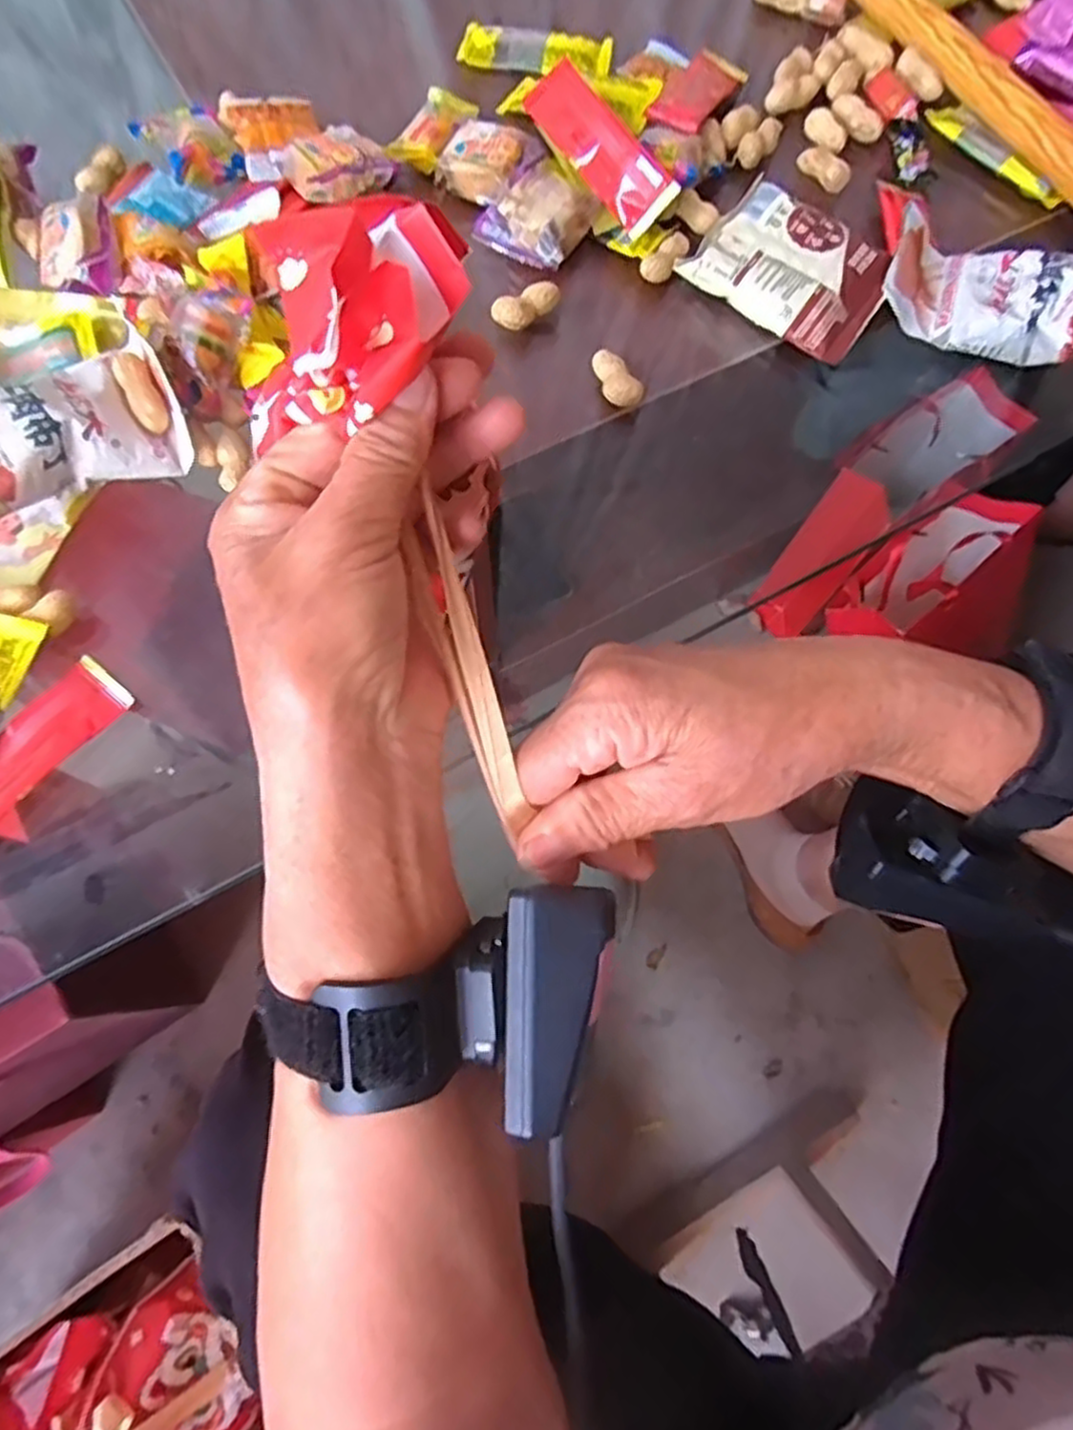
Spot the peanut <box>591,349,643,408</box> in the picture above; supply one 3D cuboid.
[{"bbox_3d":[0.040,-0.175,0.383,0.014,0.013,0.034,-34,75,-12],"label":"peanut"}]

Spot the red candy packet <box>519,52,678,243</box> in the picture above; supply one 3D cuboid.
[{"bbox_3d":[0.035,-0.313,0.405,0.103,0.033,0.008,53,35,7],"label":"red candy packet"}]

